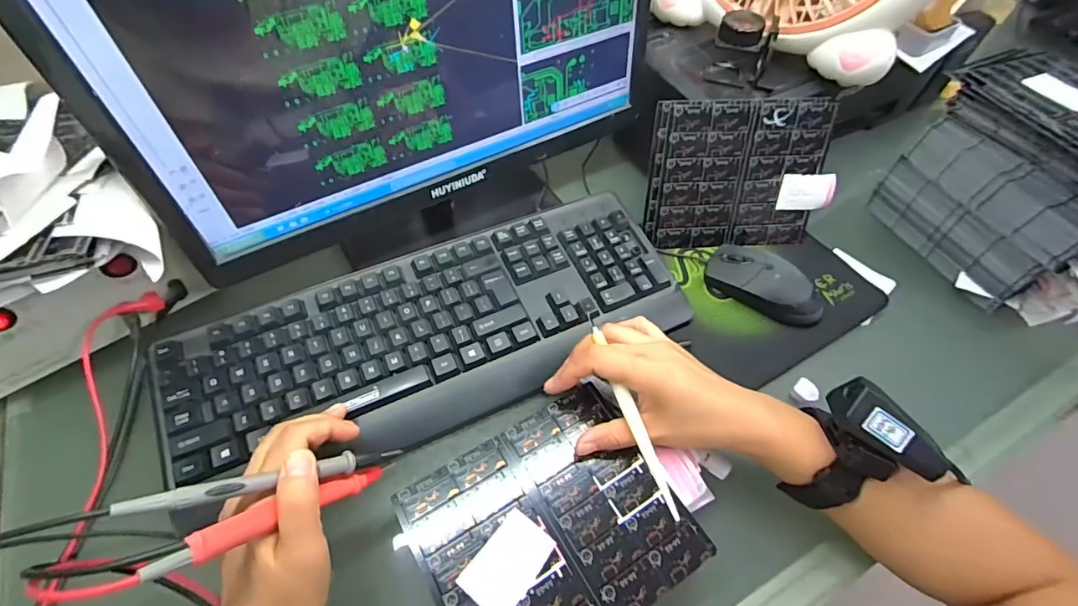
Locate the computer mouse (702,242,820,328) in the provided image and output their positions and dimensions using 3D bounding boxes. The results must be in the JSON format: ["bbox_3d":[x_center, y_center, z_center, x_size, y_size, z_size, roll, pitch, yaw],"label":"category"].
[{"bbox_3d":[0.227,-0.022,0.485,0.118,0.035,0.061,31,59,17],"label":"computer mouse"}]

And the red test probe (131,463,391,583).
[{"bbox_3d":[-0.136,0.113,0.267,0.013,0.008,0.133,44,24,23],"label":"red test probe"}]

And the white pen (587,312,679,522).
[{"bbox_3d":[0.065,0.078,0.343,0.008,0.013,0.142,-16,66,-14],"label":"white pen"}]

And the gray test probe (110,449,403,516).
[{"bbox_3d":[-0.142,0.097,0.272,0.142,0.009,0.011,2,46,-46],"label":"gray test probe"}]

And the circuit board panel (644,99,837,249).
[{"bbox_3d":[0.200,-0.128,0.498,0.176,0.146,0.007,-3,30,-5],"label":"circuit board panel"}]

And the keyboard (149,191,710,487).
[{"bbox_3d":[-0.084,0.025,0.424,0.424,0.039,0.161,-19,59,-16],"label":"keyboard"}]

